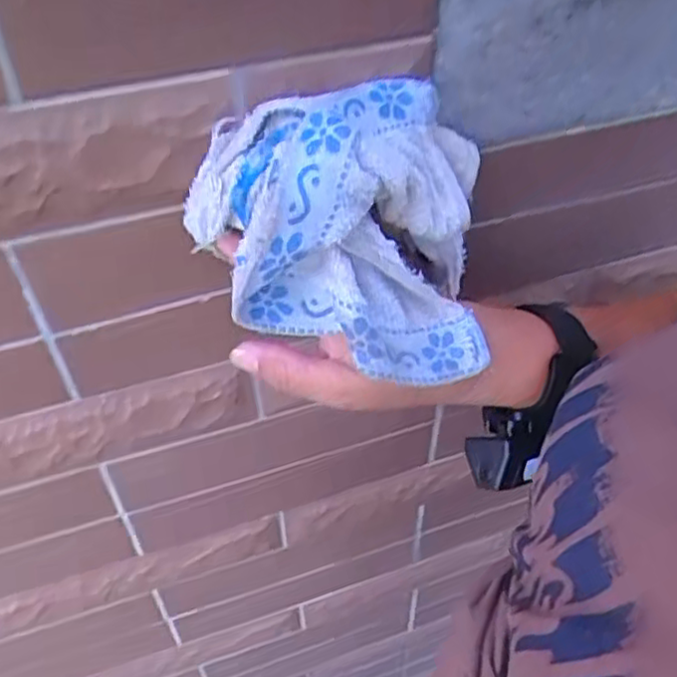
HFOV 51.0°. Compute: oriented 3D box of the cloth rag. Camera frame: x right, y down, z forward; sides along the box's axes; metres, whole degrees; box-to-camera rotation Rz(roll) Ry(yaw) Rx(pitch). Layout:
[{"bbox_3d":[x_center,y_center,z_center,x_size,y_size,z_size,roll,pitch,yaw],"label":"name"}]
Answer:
[{"bbox_3d":[0.002,-0.050,0.328,0.130,0.109,0.096,1,46,0],"label":"cloth rag"}]

